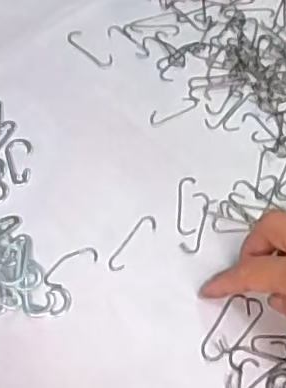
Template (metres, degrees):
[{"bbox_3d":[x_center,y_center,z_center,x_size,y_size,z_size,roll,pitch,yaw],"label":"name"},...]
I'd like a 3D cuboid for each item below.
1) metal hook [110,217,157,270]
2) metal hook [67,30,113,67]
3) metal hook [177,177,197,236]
[{"bbox_3d":[-0.006,0.031,0.361,0.011,0.004,0.044,31,63,14],"label":"metal hook"},{"bbox_3d":[-0.041,-0.112,0.443,0.044,0.004,0.014,39,65,18],"label":"metal hook"},{"bbox_3d":[0.028,0.007,0.375,0.012,0.004,0.042,2,60,-2],"label":"metal hook"}]

